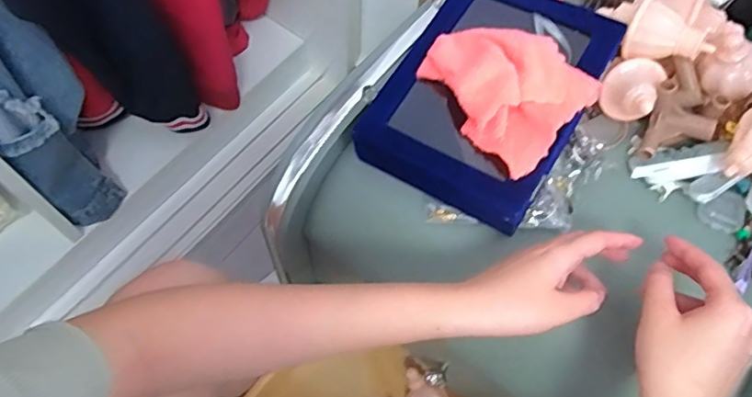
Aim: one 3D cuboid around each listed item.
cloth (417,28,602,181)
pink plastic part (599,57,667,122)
[{"bbox_3d":[0.105,-0.091,0.438,0.093,0.037,0.131,-32,69,-17],"label":"cloth"},{"bbox_3d":[0.225,-0.094,0.483,0.045,0.044,0.042,1,64,-2],"label":"pink plastic part"}]

